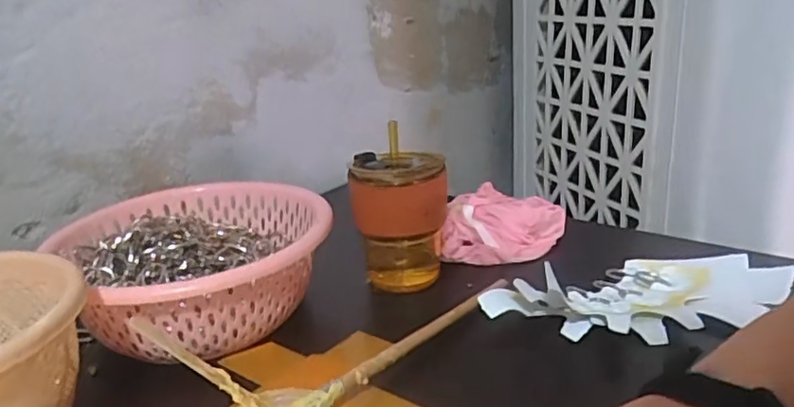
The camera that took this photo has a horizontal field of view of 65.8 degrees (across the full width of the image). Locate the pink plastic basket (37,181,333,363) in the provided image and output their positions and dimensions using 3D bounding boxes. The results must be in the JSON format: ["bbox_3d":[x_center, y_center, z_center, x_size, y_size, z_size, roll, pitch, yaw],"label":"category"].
[{"bbox_3d":[-0.163,0.051,0.531,0.206,0.073,0.216,-20,27,-35],"label":"pink plastic basket"}]

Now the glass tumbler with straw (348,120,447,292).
[{"bbox_3d":[0.002,0.012,0.556,0.084,0.136,0.072,-3,20,1],"label":"glass tumbler with straw"}]

